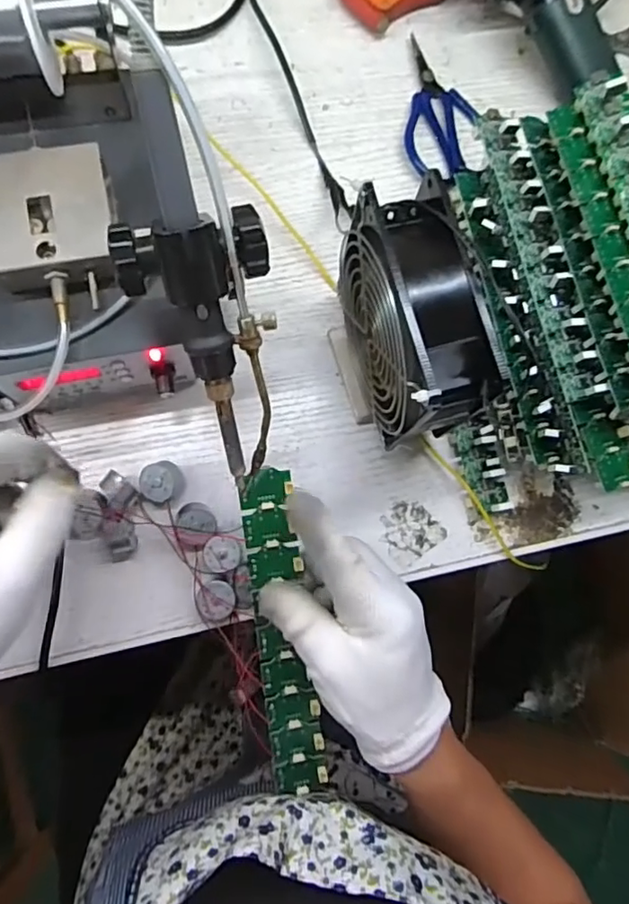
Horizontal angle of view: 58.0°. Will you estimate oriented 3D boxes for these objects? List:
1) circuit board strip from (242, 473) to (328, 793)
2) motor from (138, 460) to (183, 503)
[{"bbox_3d":[-0.017,0.108,0.326,0.031,0.008,0.196,-7,99,-8],"label":"circuit board strip"},{"bbox_3d":[-0.097,0.019,0.358,0.025,0.017,0.024,1,80,-6],"label":"motor"}]

